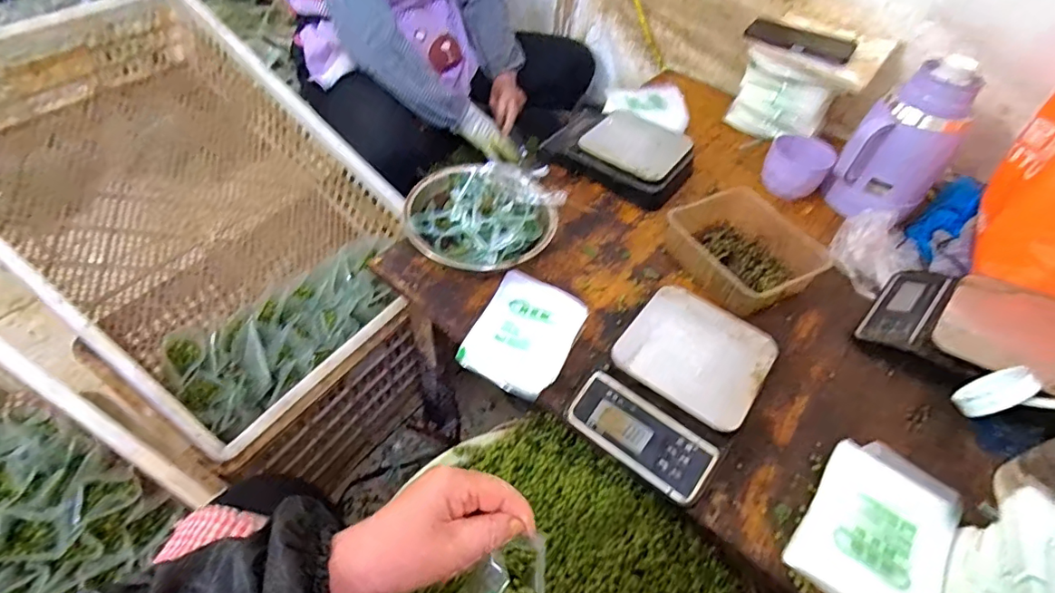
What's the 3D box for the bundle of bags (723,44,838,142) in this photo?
[{"bbox_3d":[0.433,-0.336,0.887,0.150,0.135,0.035,34,55,22],"label":"bundle of bags"}]

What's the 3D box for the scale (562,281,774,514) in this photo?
[{"bbox_3d":[0.162,0.091,0.556,0.148,0.054,0.213,33,55,21],"label":"scale"}]

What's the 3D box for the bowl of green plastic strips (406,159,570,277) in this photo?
[{"bbox_3d":[-0.051,-0.109,0.686,0.183,0.082,0.190,3,50,-3],"label":"bowl of green plastic strips"}]

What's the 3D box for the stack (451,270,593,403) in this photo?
[{"bbox_3d":[-0.003,0.043,0.602,0.113,0.025,0.145,24,52,15],"label":"stack"}]

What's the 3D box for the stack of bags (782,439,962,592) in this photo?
[{"bbox_3d":[0.325,0.218,0.476,0.113,0.031,0.156,34,55,22],"label":"stack of bags"}]

